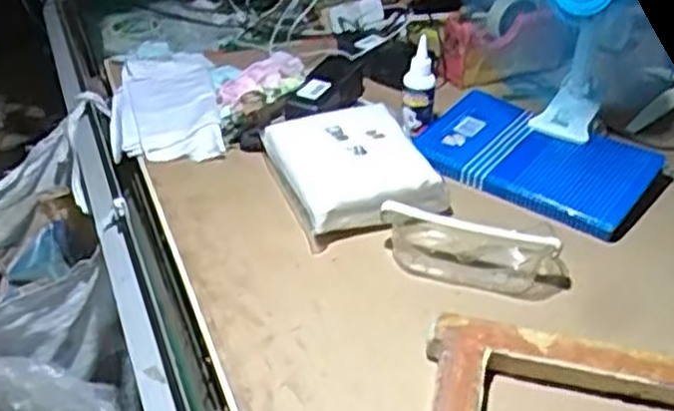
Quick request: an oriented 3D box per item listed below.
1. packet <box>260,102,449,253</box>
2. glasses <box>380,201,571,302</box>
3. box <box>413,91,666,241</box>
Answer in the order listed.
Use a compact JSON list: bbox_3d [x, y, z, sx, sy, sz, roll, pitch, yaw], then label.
[{"bbox_3d":[0.010,-0.052,0.949,0.167,0.060,0.221,-13,38,-19],"label":"packet"},{"bbox_3d":[0.148,0.037,0.829,0.199,0.051,0.092,10,36,12],"label":"glasses"},{"bbox_3d":[0.251,-0.057,0.982,0.287,0.032,0.186,23,41,28],"label":"box"}]

